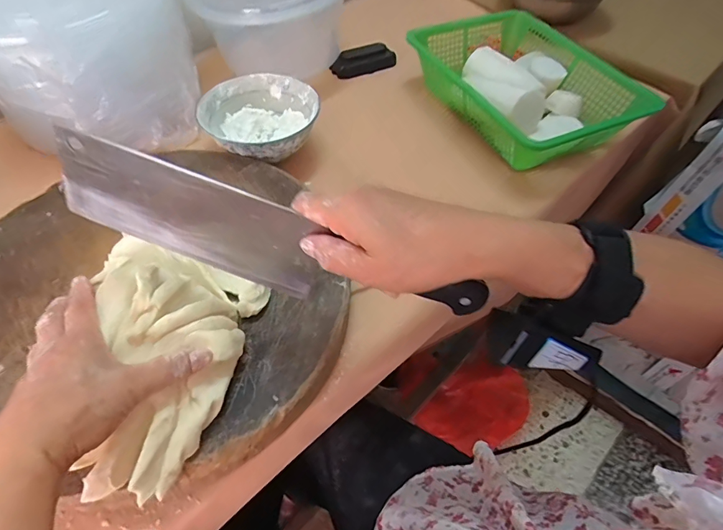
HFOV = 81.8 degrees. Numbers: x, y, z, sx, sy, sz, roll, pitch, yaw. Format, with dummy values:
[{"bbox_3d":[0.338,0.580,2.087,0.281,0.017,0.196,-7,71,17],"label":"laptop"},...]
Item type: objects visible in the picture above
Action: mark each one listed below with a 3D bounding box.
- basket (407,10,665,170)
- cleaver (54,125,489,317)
[{"bbox_3d":[0.222,-0.257,0.593,0.236,0.091,0.281,-22,57,-18],"label":"basket"},{"bbox_3d":[-0.061,-0.014,0.288,0.286,0.080,0.015,19,53,-3],"label":"cleaver"}]

